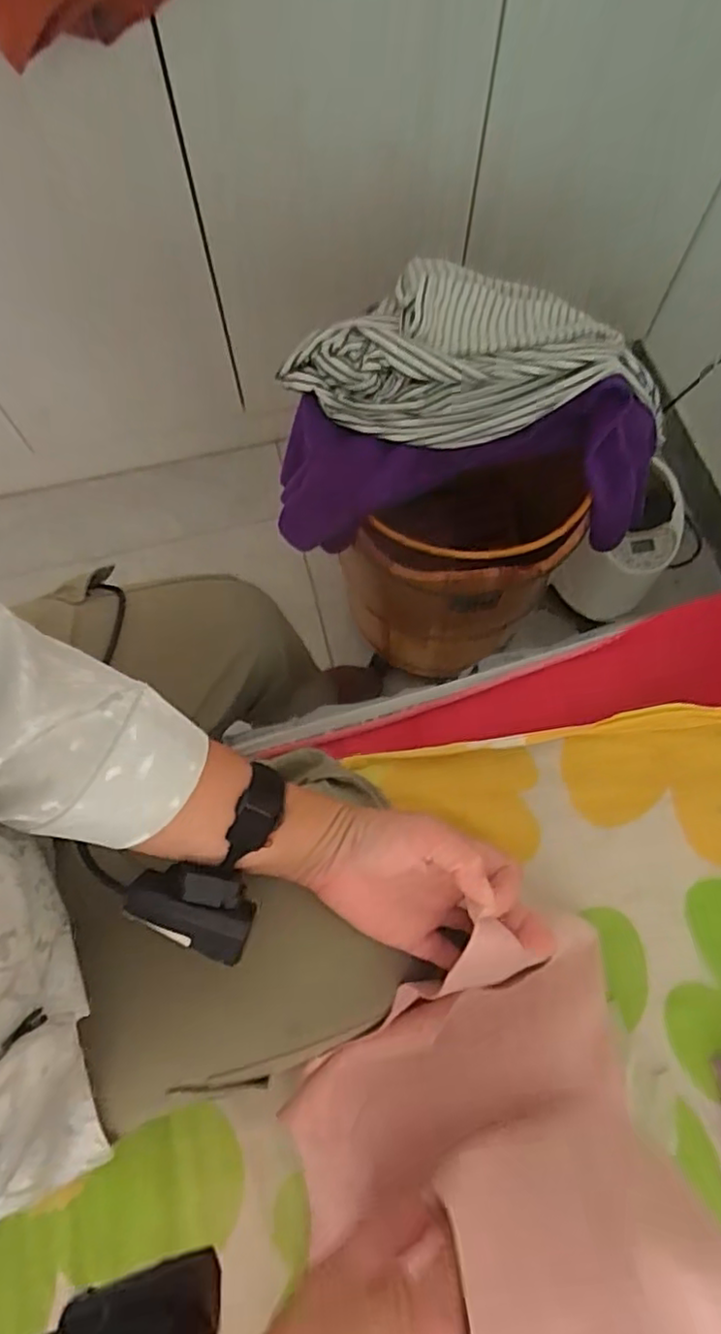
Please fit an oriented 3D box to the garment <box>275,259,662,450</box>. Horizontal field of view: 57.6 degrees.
[{"bbox_3d":[0.125,-0.328,0.685,0.392,0.103,0.180,8,70,4],"label":"garment"}]

